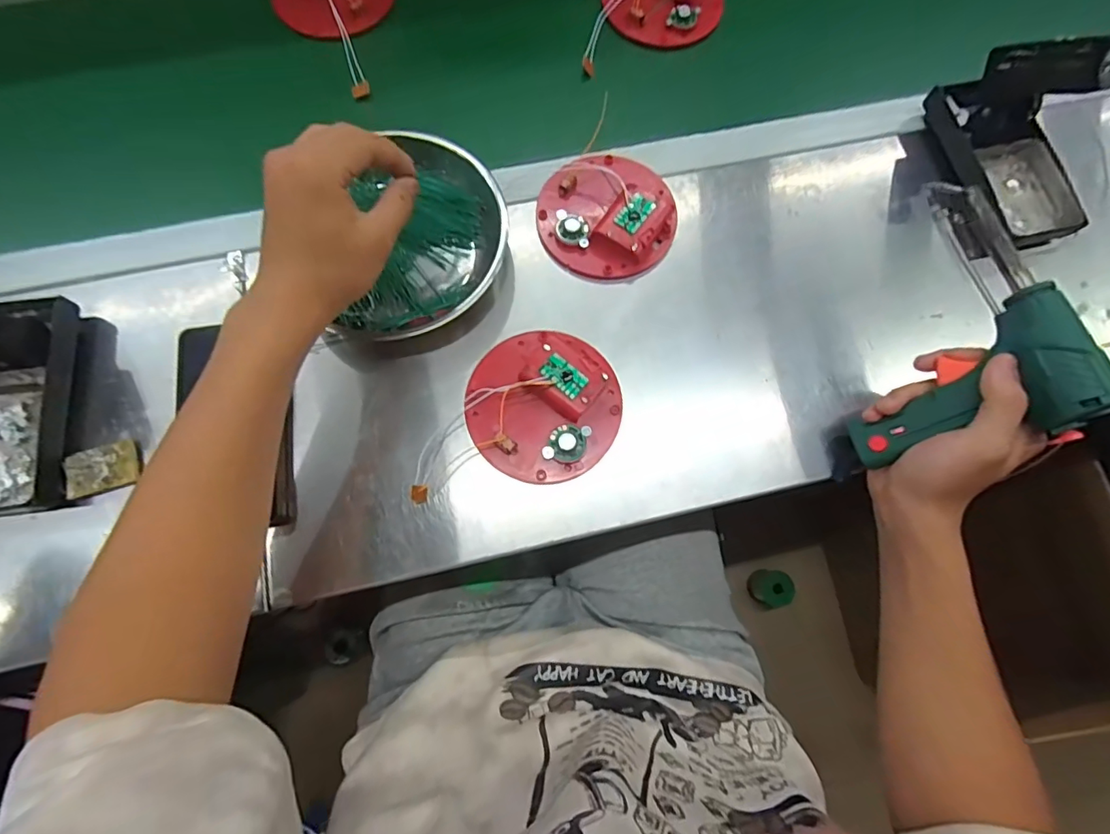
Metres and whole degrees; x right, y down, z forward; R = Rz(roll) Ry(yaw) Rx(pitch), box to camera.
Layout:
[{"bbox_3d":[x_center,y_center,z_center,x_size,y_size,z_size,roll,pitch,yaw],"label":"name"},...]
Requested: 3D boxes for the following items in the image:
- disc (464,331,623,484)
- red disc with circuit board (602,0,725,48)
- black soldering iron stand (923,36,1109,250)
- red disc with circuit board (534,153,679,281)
[{"bbox_3d":[-0.008,-0.012,0.398,0.117,0.023,0.119,0,75,-1],"label":"disc"},{"bbox_3d":[0.114,-0.437,0.524,0.118,0.031,0.109,17,75,3],"label":"red disc with circuit board"},{"bbox_3d":[0.411,-0.248,0.424,0.078,0.123,0.164,-11,75,-4],"label":"black soldering iron stand"},{"bbox_3d":[0.046,-0.181,0.447,0.118,0.026,0.118,0,75,-1],"label":"red disc with circuit board"}]

